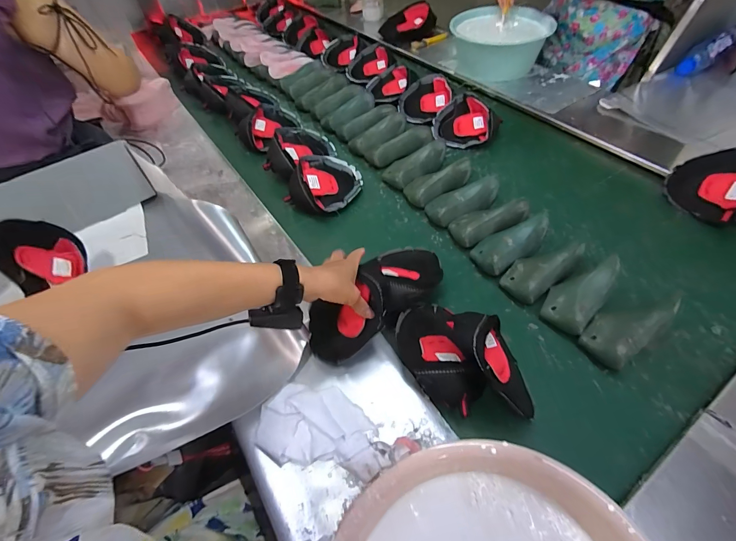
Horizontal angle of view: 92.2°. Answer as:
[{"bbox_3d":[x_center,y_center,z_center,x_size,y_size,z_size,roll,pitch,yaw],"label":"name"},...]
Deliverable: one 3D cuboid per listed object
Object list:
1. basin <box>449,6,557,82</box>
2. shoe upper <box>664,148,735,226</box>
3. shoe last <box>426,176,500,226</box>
[{"bbox_3d":[0.446,-0.777,1.202,0.286,0.131,0.286,0,56,0],"label":"basin"},{"bbox_3d":[0.737,-0.171,0.738,0.169,0.030,0.155,-14,67,24],"label":"shoe upper"},{"bbox_3d":[0.211,-0.152,0.779,0.161,0.063,0.070,-20,50,-18],"label":"shoe last"}]

